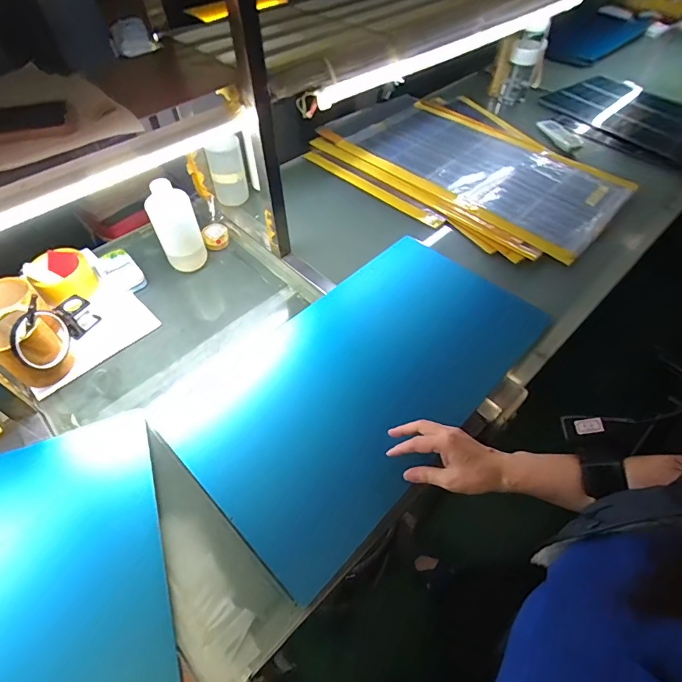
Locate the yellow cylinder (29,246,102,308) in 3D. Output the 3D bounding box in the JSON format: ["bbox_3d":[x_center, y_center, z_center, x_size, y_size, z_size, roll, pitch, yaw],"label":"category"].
[{"bbox_3d":[-0.496,-0.114,0.734,0.103,0.059,0.098,33,60,21],"label":"yellow cylinder"}]

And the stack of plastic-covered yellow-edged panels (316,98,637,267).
[{"bbox_3d":[0.318,-0.454,1.027,0.423,0.033,0.731,-36,60,-25],"label":"stack of plastic-covered yellow-edged panels"}]

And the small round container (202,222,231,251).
[{"bbox_3d":[-0.254,-0.217,0.832,0.049,0.038,0.048,0,52,0],"label":"small round container"}]

